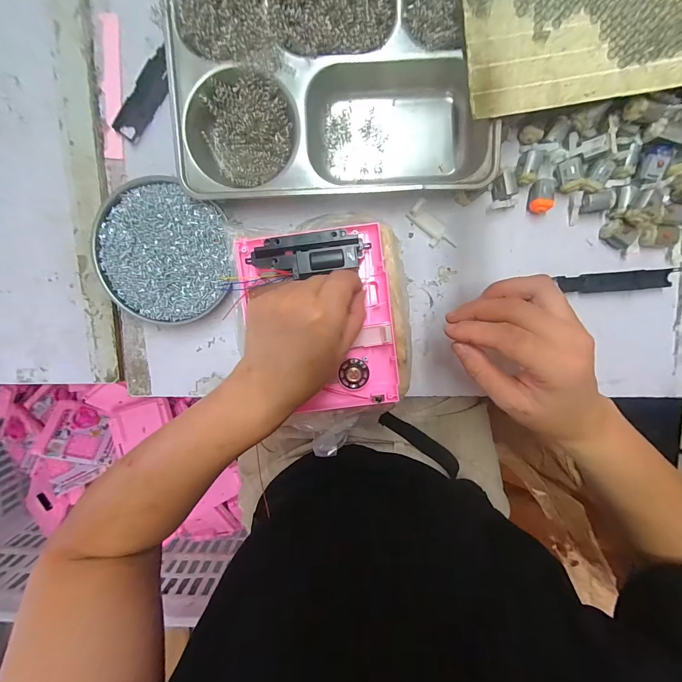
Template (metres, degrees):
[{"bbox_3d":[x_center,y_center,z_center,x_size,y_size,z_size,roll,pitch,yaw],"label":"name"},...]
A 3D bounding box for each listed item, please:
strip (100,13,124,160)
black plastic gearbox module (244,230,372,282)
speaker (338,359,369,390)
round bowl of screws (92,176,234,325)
[{"bbox_3d":[-0.217,-0.240,0.319,0.017,0.005,0.124,5,98,1],"label":"strip"},{"bbox_3d":[-0.029,-0.075,0.289,0.096,0.032,0.037,-1,98,10],"label":"black plastic gearbox module"},{"bbox_3d":[0.012,0.031,0.310,0.028,0.009,0.028,0,98,2],"label":"speaker"},{"bbox_3d":[-0.170,-0.083,0.325,0.133,0.022,0.128,0,98,2],"label":"round bowl of screws"}]

